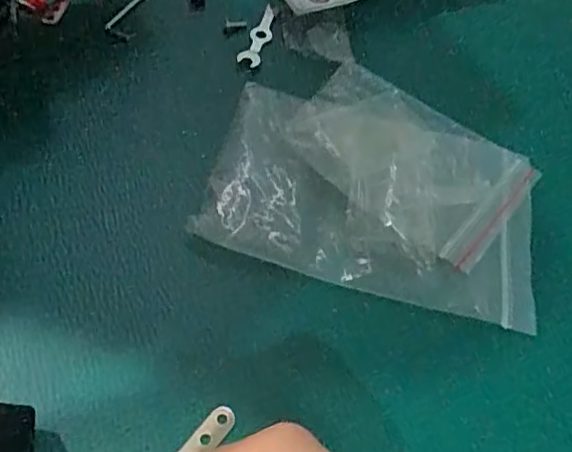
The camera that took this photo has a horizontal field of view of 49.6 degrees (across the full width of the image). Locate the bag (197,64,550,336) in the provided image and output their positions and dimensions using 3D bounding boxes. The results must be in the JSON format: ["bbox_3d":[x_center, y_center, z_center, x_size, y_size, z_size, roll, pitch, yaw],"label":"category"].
[{"bbox_3d":[0.048,-0.026,0.319,0.161,0.015,0.130,15,52,3],"label":"bag"}]

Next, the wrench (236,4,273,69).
[{"bbox_3d":[-0.017,-0.117,0.385,0.013,0.005,0.057,16,52,3],"label":"wrench"}]

